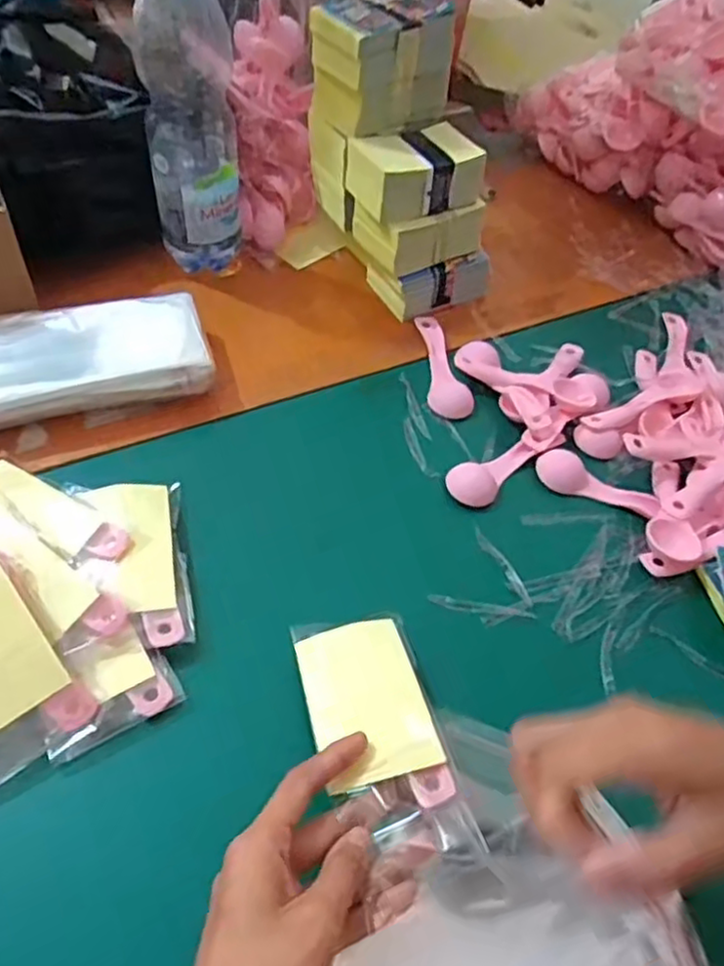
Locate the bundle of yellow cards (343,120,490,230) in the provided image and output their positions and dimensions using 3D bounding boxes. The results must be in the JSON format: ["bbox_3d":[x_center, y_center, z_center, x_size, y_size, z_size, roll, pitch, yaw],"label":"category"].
[{"bbox_3d":[0.044,-0.252,0.551,0.095,0.042,0.071,-22,60,-23],"label":"bundle of yellow cards"}]

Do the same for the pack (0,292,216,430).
[{"bbox_3d":[-0.206,-0.087,0.478,0.187,0.025,0.084,-12,68,-19],"label":"pack"}]

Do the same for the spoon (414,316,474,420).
[{"bbox_3d":[0.067,-0.098,0.558,0.033,0.010,0.111,0,54,-9],"label":"spoon"}]

